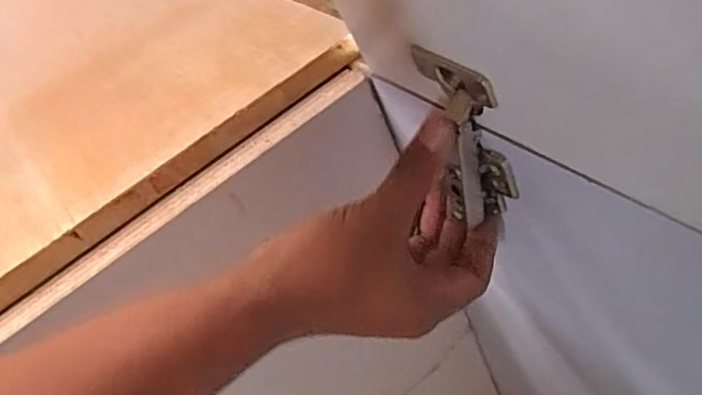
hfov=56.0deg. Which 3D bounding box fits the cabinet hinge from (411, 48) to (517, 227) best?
[{"bbox_3d":[0.066,-0.026,0.368,0.027,0.115,0.055,-28,37,-11],"label":"cabinet hinge"}]

